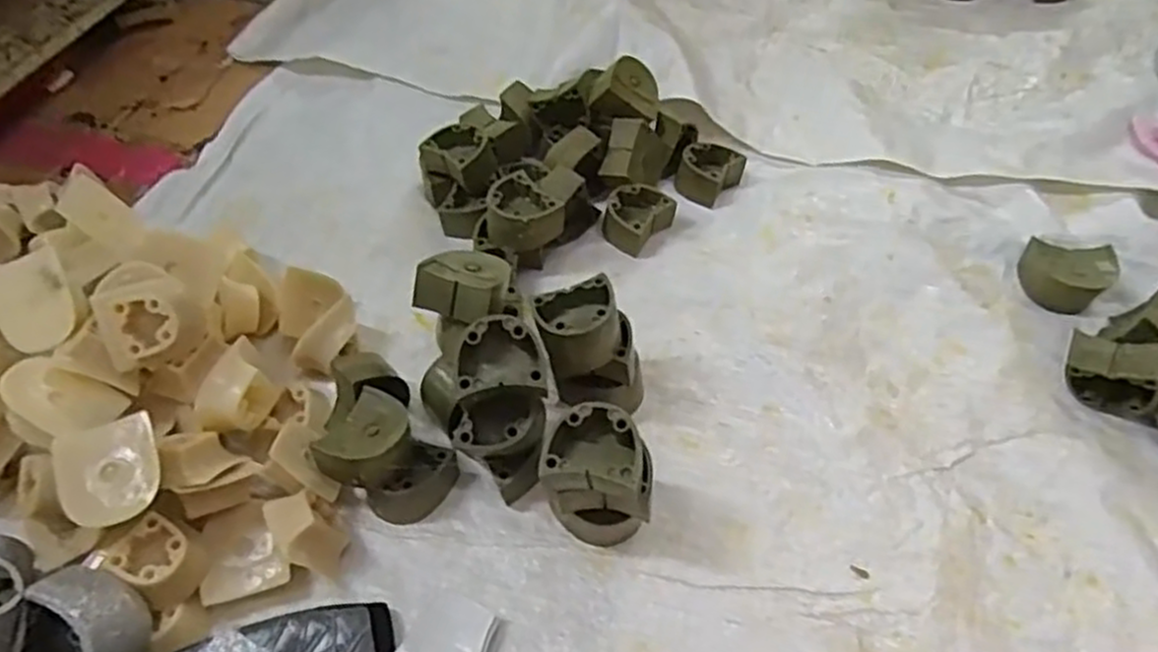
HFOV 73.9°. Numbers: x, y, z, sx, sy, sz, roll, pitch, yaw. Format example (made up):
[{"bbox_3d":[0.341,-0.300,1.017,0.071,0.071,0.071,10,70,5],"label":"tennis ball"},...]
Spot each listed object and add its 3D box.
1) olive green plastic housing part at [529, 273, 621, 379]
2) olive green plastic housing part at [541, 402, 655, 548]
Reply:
[{"bbox_3d":[0.001,0.001,0.416,0.047,0.032,0.041,-16,51,-13],"label":"olive green plastic housing part"},{"bbox_3d":[0.012,0.074,0.379,0.049,0.078,0.043,8,50,7],"label":"olive green plastic housing part"}]

